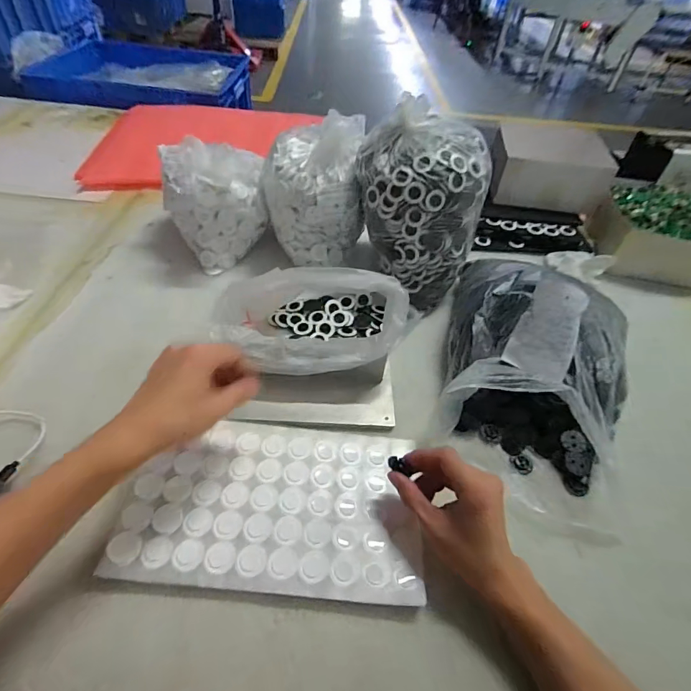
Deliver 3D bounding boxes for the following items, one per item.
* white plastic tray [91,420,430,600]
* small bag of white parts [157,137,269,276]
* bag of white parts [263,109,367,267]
[{"bbox_3d":[-0.068,0.155,0.409,0.278,0.011,0.159,5,47,0],"label":"white plastic tray"},{"bbox_3d":[-0.206,-0.237,0.652,0.150,0.177,0.139,-12,50,-16],"label":"small bag of white parts"},{"bbox_3d":[-0.052,-0.255,0.647,0.145,0.198,0.164,-7,48,-11],"label":"bag of white parts"}]

